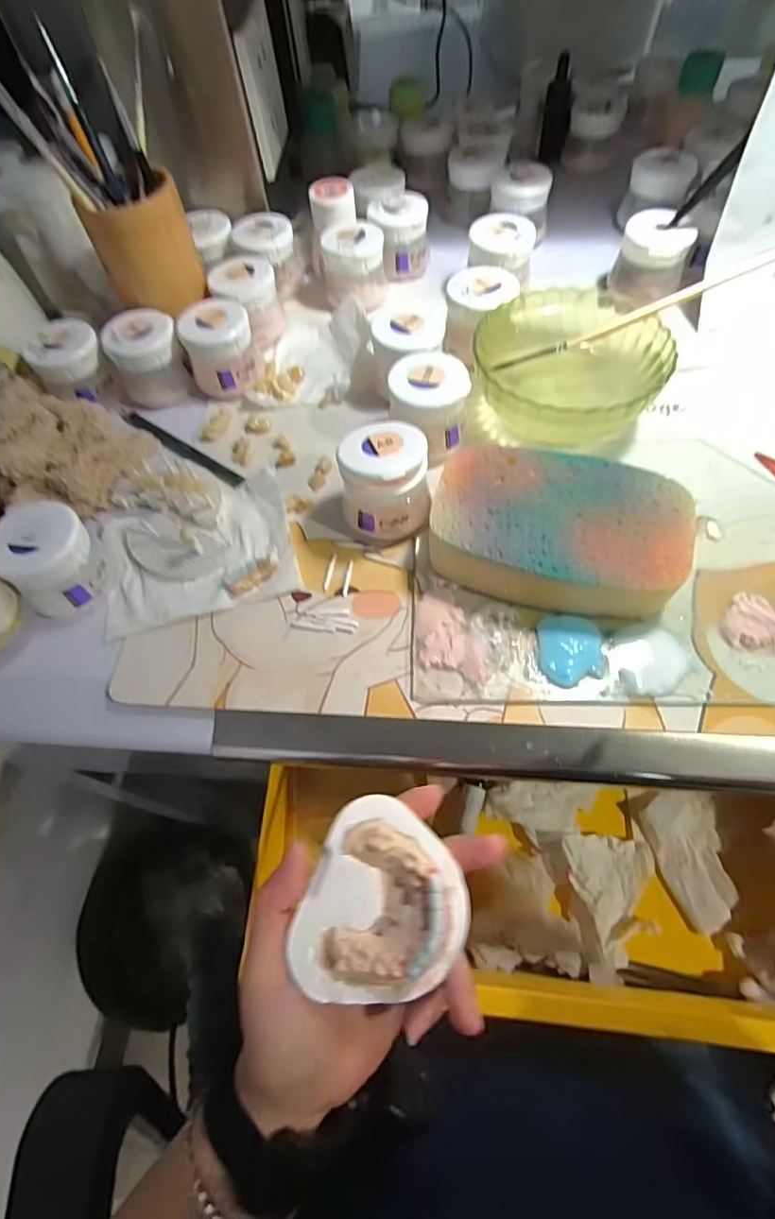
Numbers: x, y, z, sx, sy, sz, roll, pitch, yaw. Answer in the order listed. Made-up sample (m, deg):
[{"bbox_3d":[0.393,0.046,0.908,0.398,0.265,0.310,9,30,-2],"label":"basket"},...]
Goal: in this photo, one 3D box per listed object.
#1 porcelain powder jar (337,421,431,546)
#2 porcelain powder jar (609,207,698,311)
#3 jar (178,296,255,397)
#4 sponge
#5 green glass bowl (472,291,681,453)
[{"bbox_3d":[-0.001,-0.073,0.314,0.050,0.056,0.048,-2,61,3],"label":"porcelain powder jar"},{"bbox_3d":[0.205,-0.272,0.413,0.049,0.049,0.045,-2,61,3],"label":"porcelain powder jar"},{"bbox_3d":[-0.122,-0.191,0.390,0.049,0.045,0.046,-1,65,1],"label":"jar"},{"bbox_3d":[0.094,-0.044,0.297,0.133,0.033,0.089,15,63,12],"label":"sponge"},{"bbox_3d":[0.122,-0.157,0.358,0.120,0.048,0.129,-6,61,1],"label":"green glass bowl"}]

